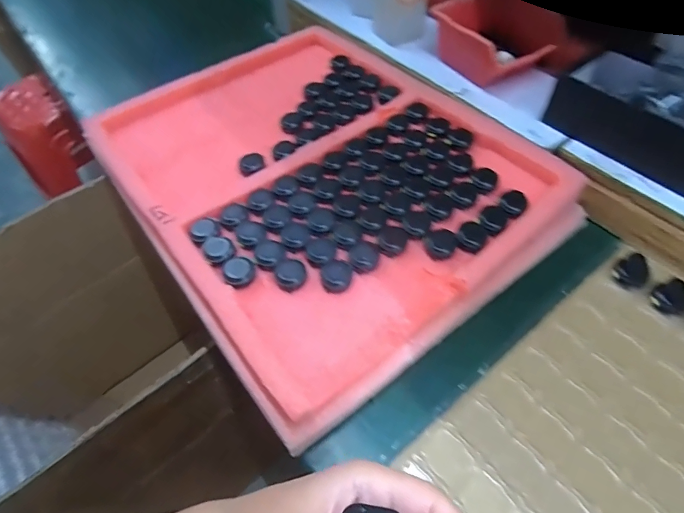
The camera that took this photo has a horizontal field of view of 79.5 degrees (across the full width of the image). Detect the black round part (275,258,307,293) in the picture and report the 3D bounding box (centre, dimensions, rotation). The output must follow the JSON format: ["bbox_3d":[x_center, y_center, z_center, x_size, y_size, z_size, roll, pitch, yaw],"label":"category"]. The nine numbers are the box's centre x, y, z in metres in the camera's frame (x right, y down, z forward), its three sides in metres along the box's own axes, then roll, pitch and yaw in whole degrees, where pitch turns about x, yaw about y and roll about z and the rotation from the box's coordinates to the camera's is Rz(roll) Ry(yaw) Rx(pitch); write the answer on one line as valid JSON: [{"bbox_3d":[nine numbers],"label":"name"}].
[{"bbox_3d":[-0.046,0.015,0.369,0.027,0.011,0.032,-16,55,-7],"label":"black round part"}]

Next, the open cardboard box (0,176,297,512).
[{"bbox_3d":[-0.486,0.271,0.724,0.499,0.471,0.451,-34,59,-19],"label":"open cardboard box"}]

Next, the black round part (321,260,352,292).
[{"bbox_3d":[-0.004,0.017,0.368,0.028,0.012,0.029,-2,54,3],"label":"black round part"}]

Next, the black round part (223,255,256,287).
[{"bbox_3d":[-0.093,0.013,0.371,0.028,0.010,0.032,-28,57,-15],"label":"black round part"}]

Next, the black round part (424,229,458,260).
[{"bbox_3d":[0.093,-0.012,0.387,0.030,0.008,0.028,-2,54,3],"label":"black round part"}]

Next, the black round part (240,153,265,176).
[{"bbox_3d":[-0.099,-0.102,0.456,0.026,0.008,0.034,-13,54,-5],"label":"black round part"}]

